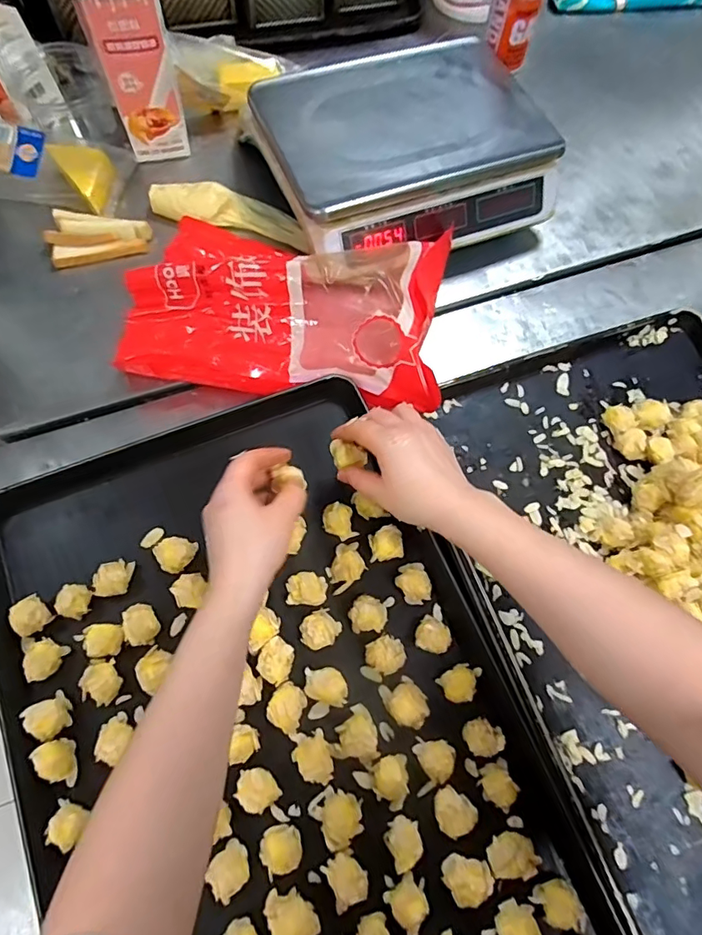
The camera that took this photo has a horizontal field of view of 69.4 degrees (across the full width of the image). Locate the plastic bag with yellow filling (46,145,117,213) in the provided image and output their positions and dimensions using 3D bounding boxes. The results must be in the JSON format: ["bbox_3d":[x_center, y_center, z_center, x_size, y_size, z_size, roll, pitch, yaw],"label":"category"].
[{"bbox_3d":[-0.328,-0.374,0.647,0.058,0.031,0.106,-35,75,-14],"label":"plastic bag with yellow filling"}]

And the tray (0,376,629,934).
[{"bbox_3d":[-0.060,0.216,0.444,0.403,0.044,0.607,-22,72,-11],"label":"tray"}]

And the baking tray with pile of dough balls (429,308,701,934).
[{"bbox_3d":[0.332,0.121,0.488,0.396,0.060,0.588,-17,71,-9],"label":"baking tray with pile of dough balls"}]

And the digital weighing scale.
[{"bbox_3d":[0.066,-0.409,0.663,0.330,0.094,0.330,-19,72,-10],"label":"digital weighing scale"}]

